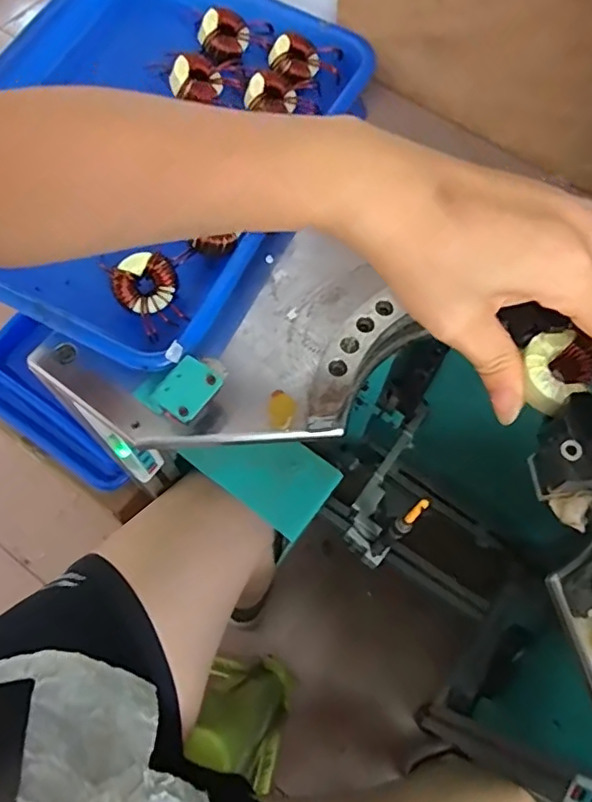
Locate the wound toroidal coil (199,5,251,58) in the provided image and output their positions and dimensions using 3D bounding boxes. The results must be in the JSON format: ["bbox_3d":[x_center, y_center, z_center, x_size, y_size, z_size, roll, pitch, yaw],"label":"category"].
[{"bbox_3d":[-0.059,-0.301,0.478,0.040,0.021,0.033,-5,68,-3],"label":"wound toroidal coil"}]

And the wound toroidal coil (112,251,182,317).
[{"bbox_3d":[-0.100,-0.079,0.391,0.042,0.016,0.038,-38,102,-2],"label":"wound toroidal coil"}]

